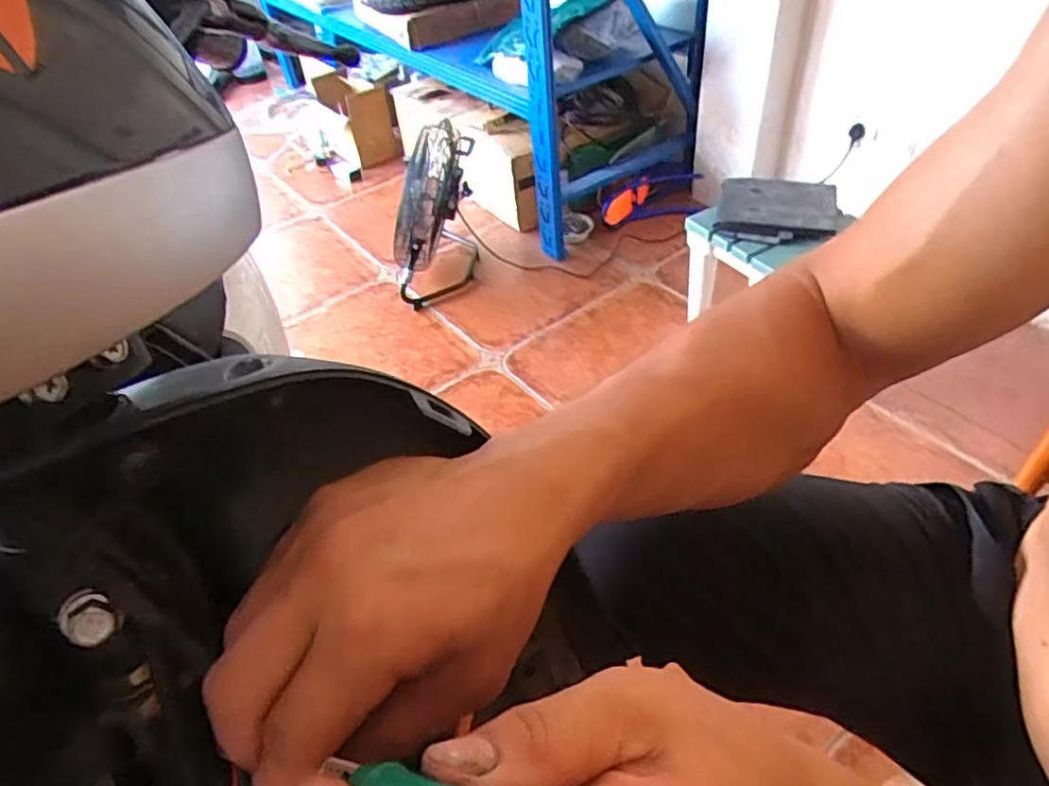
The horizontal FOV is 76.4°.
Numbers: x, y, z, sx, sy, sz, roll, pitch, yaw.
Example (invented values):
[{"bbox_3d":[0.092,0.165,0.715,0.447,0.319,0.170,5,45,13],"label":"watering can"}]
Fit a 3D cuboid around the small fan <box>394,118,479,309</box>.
[{"bbox_3d":[-0.238,-0.469,1.741,0.245,0.418,0.296,-11,44,-5],"label":"small fan"}]

